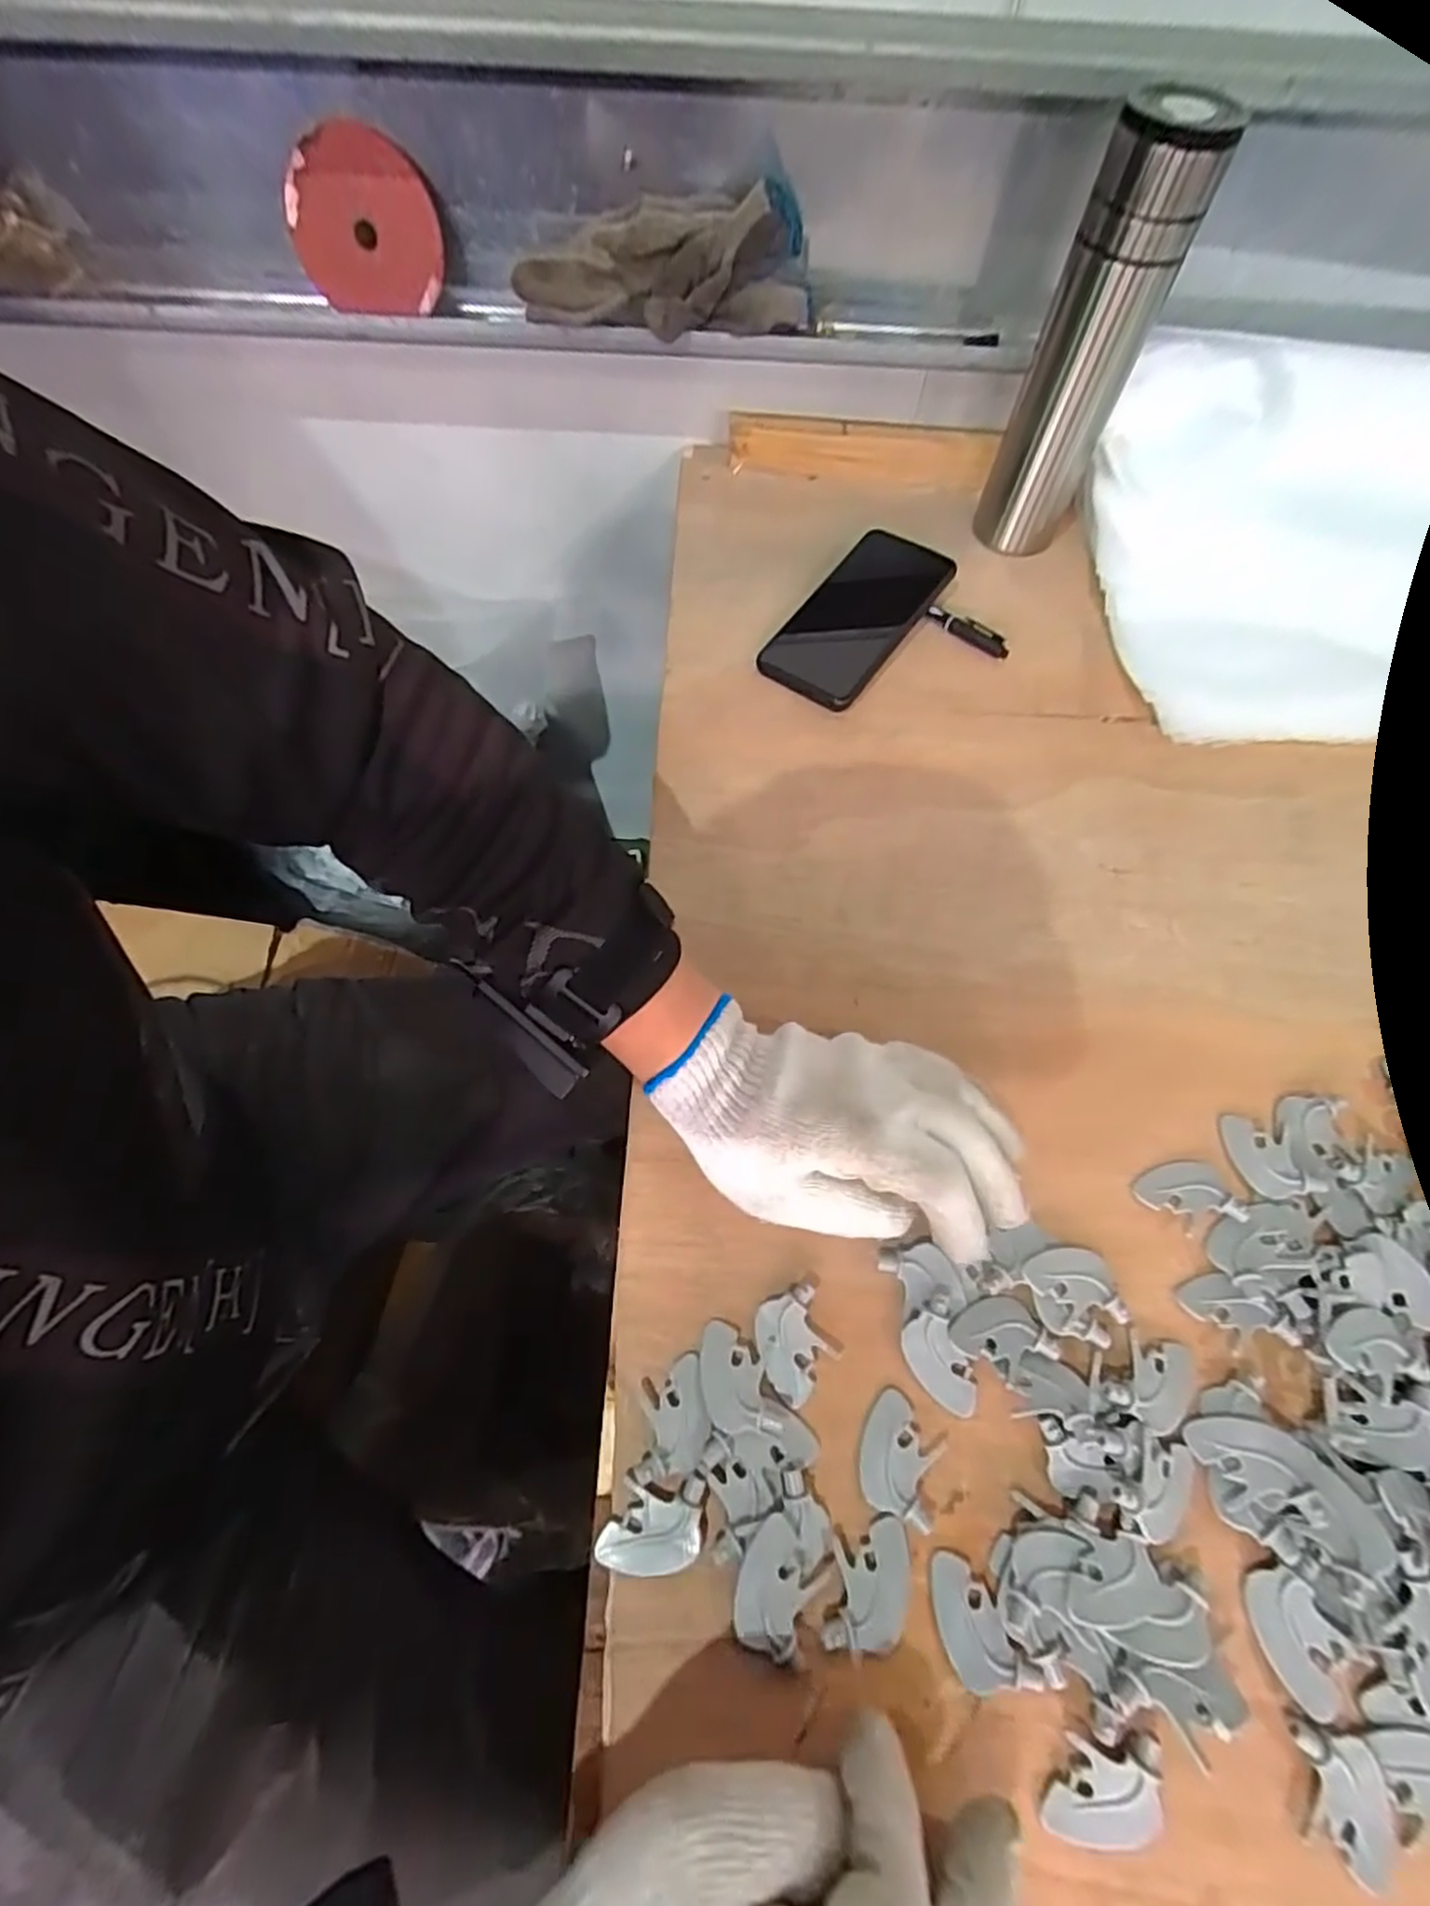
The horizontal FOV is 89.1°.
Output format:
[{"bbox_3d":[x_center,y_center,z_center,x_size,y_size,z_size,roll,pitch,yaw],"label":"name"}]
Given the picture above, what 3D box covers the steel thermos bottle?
[{"bbox_3d":[0.257,-0.414,0.508,0.068,0.233,0.063,20,65,8],"label":"steel thermos bottle"}]

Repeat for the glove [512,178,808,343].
[{"bbox_3d":[-0.037,-0.481,0.506,0.202,0.064,0.043,-1,64,-2],"label":"glove"}]

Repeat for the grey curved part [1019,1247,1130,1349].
[{"bbox_3d":[0.168,0.160,0.341,0.044,0.008,0.040,-1,64,-2],"label":"grey curved part"}]

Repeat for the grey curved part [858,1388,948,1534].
[{"bbox_3d":[0.080,0.217,0.312,0.033,0.008,0.044,18,65,7],"label":"grey curved part"}]

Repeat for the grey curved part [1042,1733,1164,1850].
[{"bbox_3d":[0.143,0.309,0.268,0.046,0.008,0.030,-1,64,-2],"label":"grey curved part"}]

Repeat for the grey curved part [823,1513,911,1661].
[{"bbox_3d":[0.063,0.254,0.292,0.031,0.011,0.045,15,64,6],"label":"grey curved part"}]

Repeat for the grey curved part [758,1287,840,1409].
[{"bbox_3d":[0.036,0.178,0.330,0.032,0.007,0.042,-22,66,-12],"label":"grey curved part"}]

